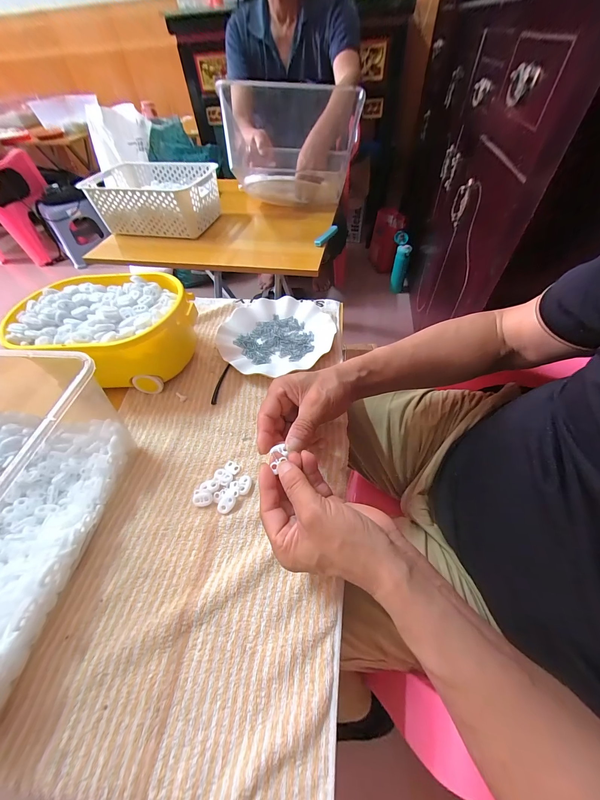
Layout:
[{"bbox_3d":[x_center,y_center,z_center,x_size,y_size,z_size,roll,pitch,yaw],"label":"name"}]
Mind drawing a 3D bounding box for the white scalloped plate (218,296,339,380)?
[{"bbox_3d":[-0.040,-0.112,0.475,0.180,0.026,0.172,-2,53,2],"label":"white scalloped plate"}]

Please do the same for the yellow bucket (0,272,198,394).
[{"bbox_3d":[-0.263,-0.095,0.424,0.236,0.109,0.162,4,53,7],"label":"yellow bucket"}]

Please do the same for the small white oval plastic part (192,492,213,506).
[{"bbox_3d":[-0.109,0.113,0.320,0.022,0.011,0.013,-6,52,-1],"label":"small white oval plastic part"}]

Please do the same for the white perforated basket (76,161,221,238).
[{"bbox_3d":[-0.381,-0.535,0.764,0.304,0.119,0.204,8,54,10],"label":"white perforated basket"}]

